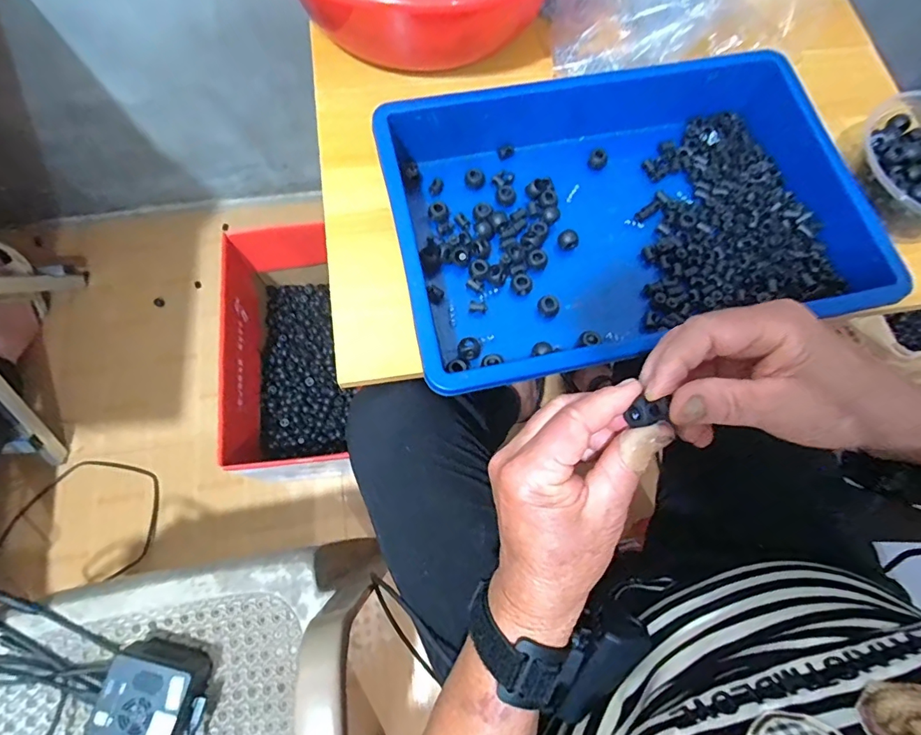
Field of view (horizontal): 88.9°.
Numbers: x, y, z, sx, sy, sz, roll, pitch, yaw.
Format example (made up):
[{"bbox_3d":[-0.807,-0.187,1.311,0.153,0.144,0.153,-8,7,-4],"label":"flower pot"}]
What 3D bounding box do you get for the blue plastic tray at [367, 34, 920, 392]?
[{"bbox_3d":[0.133,-0.124,0.395,0.368,0.062,0.254,-11,73,-5],"label":"blue plastic tray"}]

